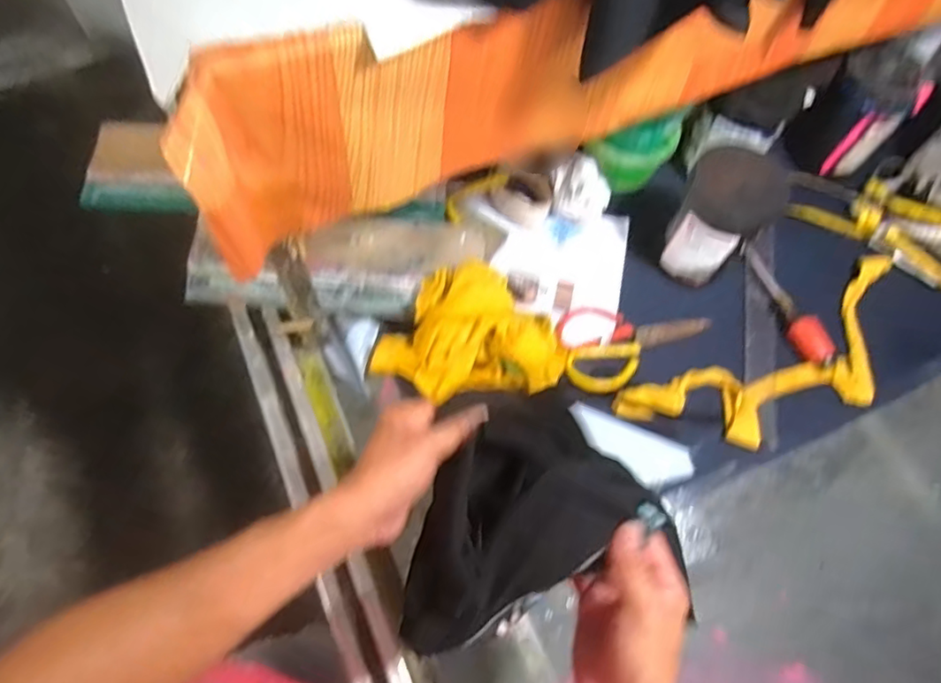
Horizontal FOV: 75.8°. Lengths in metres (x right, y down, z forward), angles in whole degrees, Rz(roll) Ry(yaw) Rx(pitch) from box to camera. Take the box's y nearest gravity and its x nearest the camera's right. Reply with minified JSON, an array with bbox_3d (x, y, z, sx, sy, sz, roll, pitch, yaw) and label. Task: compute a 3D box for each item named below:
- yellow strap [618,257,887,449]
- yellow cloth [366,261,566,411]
[{"bbox_3d":[0.401,0.037,0.763,0.437,0.031,0.148,-26,69,-15],"label":"yellow strap"},{"bbox_3d":[0.005,-0.001,0.687,0.197,0.070,0.146,31,67,10],"label":"yellow cloth"}]

